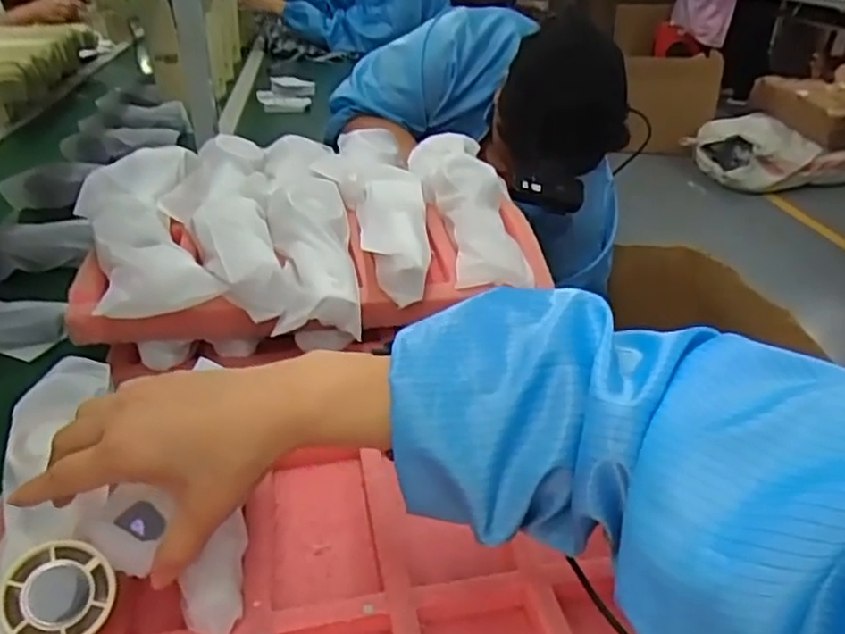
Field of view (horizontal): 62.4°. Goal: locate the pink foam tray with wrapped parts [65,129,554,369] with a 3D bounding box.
[{"bbox_3d":[-0.111,-0.083,0.702,0.416,0.115,0.312,-8,31,-13],"label":"pink foam tray with wrapped parts"}]

